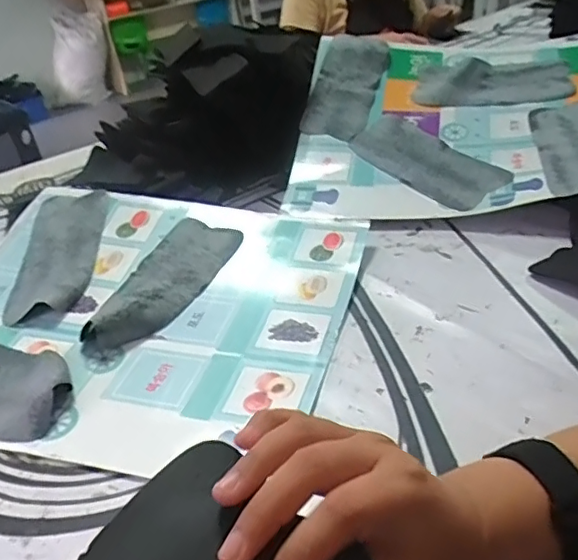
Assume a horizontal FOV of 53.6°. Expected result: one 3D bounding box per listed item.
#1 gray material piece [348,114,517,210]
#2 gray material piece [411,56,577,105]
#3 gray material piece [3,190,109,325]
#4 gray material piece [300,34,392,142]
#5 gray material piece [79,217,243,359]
[{"bbox_3d":[0.193,-0.171,0.816,0.113,0.023,0.236,-37,52,-20],"label":"gray material piece"},{"bbox_3d":[0.316,-0.309,0.892,0.228,0.028,0.107,2,52,10],"label":"gray material piece"},{"bbox_3d":[-0.294,-0.042,0.733,0.098,0.019,0.236,-8,44,3],"label":"gray material piece"},{"bbox_3d":[0.094,-0.318,0.937,0.102,0.025,0.252,15,62,11],"label":"gray material piece"},{"bbox_3d":[-0.152,0.004,0.673,0.095,0.042,0.237,12,37,28],"label":"gray material piece"}]

